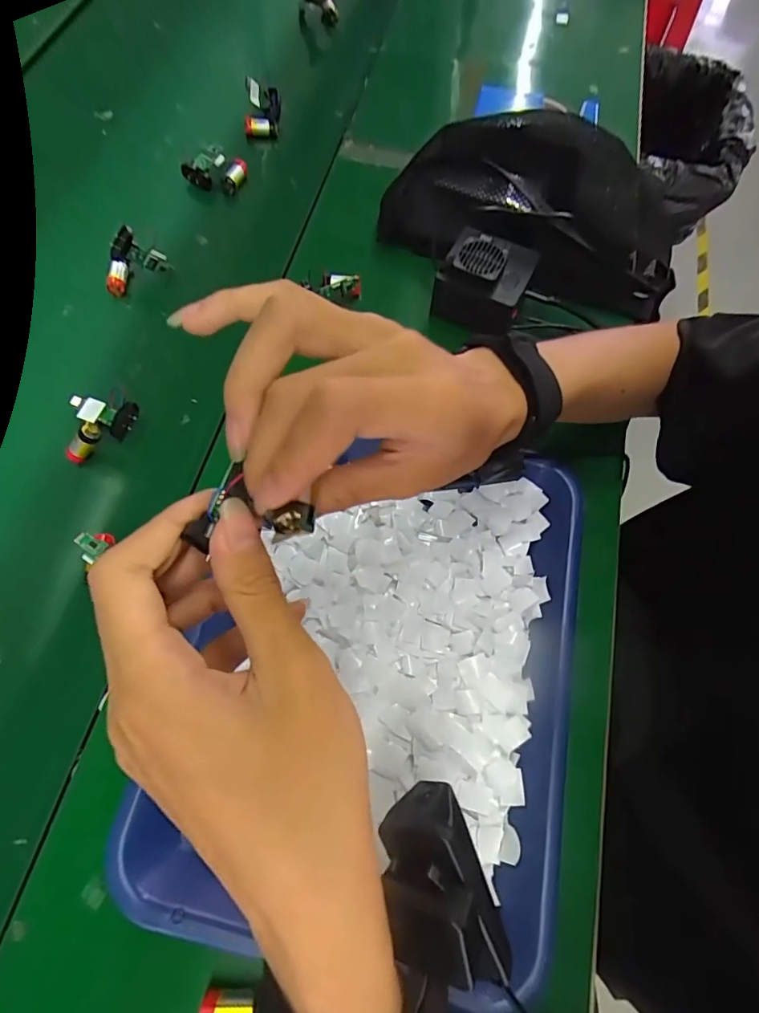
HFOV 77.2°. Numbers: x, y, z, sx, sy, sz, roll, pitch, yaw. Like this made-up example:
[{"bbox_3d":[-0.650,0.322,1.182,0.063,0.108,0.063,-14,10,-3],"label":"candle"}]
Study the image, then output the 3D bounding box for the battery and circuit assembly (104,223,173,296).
[{"bbox_3d":[-0.232,-0.228,0.445,0.061,0.055,0.016,-31,74,-15],"label":"battery and circuit assembly"}]

